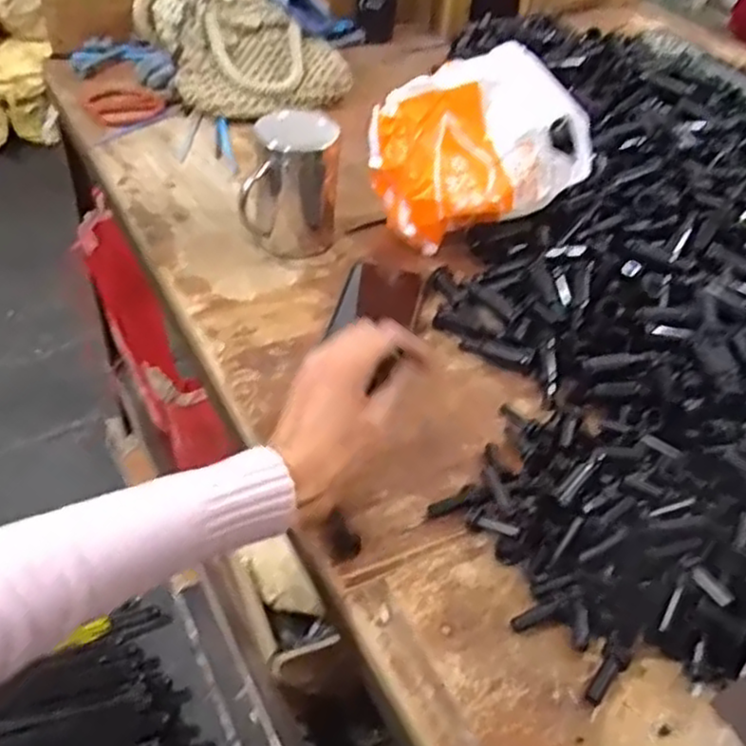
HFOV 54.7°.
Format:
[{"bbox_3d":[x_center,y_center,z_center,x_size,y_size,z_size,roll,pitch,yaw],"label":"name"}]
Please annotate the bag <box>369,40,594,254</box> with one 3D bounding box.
[{"bbox_3d":[0.096,-0.213,0.697,0.211,0.150,0.110,-9,46,-16],"label":"bag"}]

